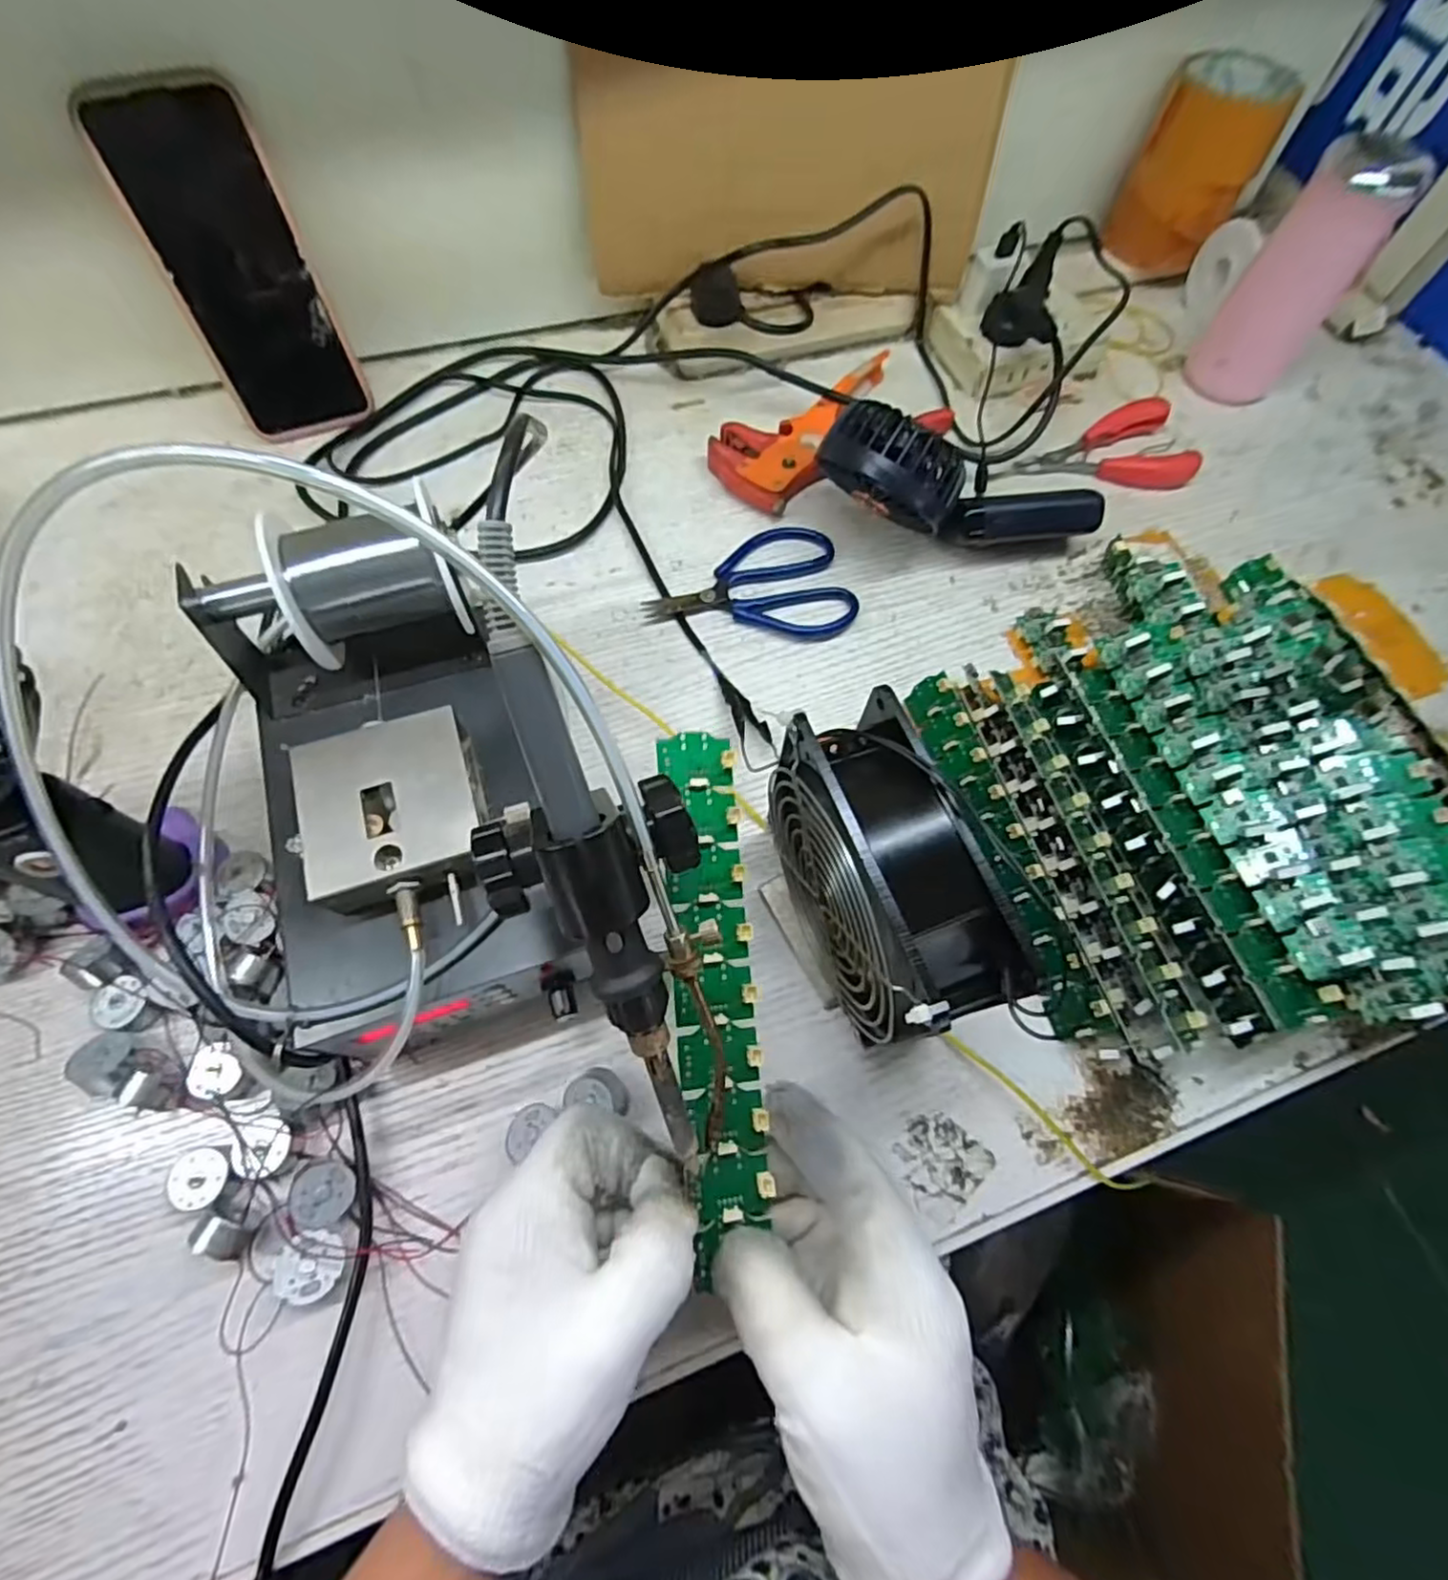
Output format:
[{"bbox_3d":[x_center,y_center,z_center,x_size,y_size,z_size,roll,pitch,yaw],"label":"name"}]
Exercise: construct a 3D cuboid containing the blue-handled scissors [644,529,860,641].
[{"bbox_3d":[0.016,-0.131,0.432,0.129,0.010,0.077,0,67,-2],"label":"blue-handled scissors"}]

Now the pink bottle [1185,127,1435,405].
[{"bbox_3d":[0.400,-0.356,0.479,0.064,0.135,0.072,37,70,13],"label":"pink bottle"}]

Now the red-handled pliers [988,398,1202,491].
[{"bbox_3d":[0.261,-0.245,0.491,0.134,0.016,0.072,-5,67,-5],"label":"red-handled pliers"}]

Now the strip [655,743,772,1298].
[{"bbox_3d":[-0.004,0.071,0.257,0.031,0.007,0.185,-4,81,-4],"label":"strip"}]

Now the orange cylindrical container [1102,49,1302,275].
[{"bbox_3d":[0.362,-0.481,0.532,0.083,0.095,0.091,28,68,9],"label":"orange cylindrical container"}]

